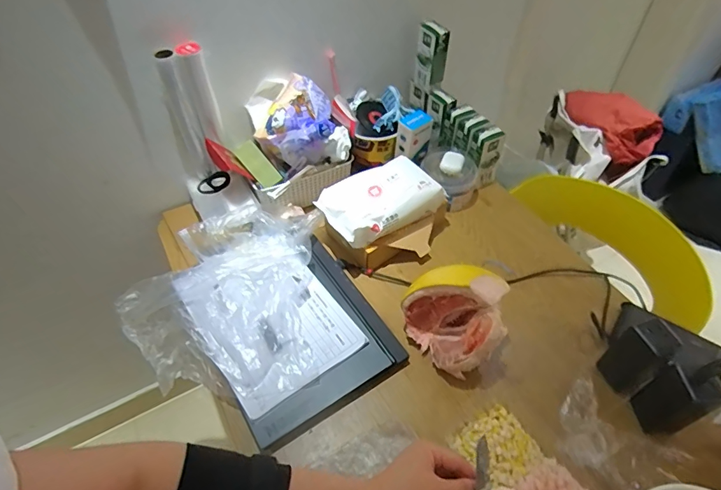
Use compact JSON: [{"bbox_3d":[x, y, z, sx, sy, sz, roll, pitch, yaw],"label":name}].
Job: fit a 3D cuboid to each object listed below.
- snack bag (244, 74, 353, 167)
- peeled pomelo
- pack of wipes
[{"bbox_3d":[-0.121,-0.241,0.872,0.172,0.126,0.148,-17,51,-12],"label":"snack bag"},{"bbox_3d":[0.152,0.109,0.693,0.120,0.158,0.151,-29,55,-21],"label":"peeled pomelo"},{"bbox_3d":[0.038,-0.083,0.828,0.215,0.075,0.118,-27,54,-19],"label":"pack of wipes"}]

